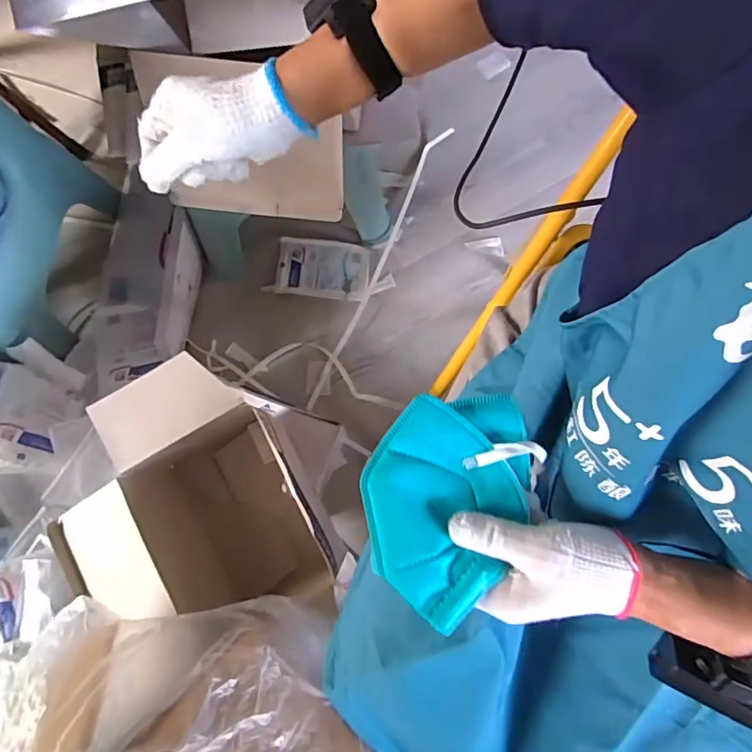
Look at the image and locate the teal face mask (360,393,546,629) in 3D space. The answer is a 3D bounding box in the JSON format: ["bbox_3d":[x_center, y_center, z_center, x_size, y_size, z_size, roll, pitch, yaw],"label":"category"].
[{"bbox_3d":[0.046,0.074,0.331,0.101,0.015,0.137,33,81,5],"label":"teal face mask"}]

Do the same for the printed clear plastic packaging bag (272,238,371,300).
[{"bbox_3d":[-0.112,-0.227,1.082,0.190,0.010,0.121,7,79,1],"label":"printed clear plastic packaging bag"}]

